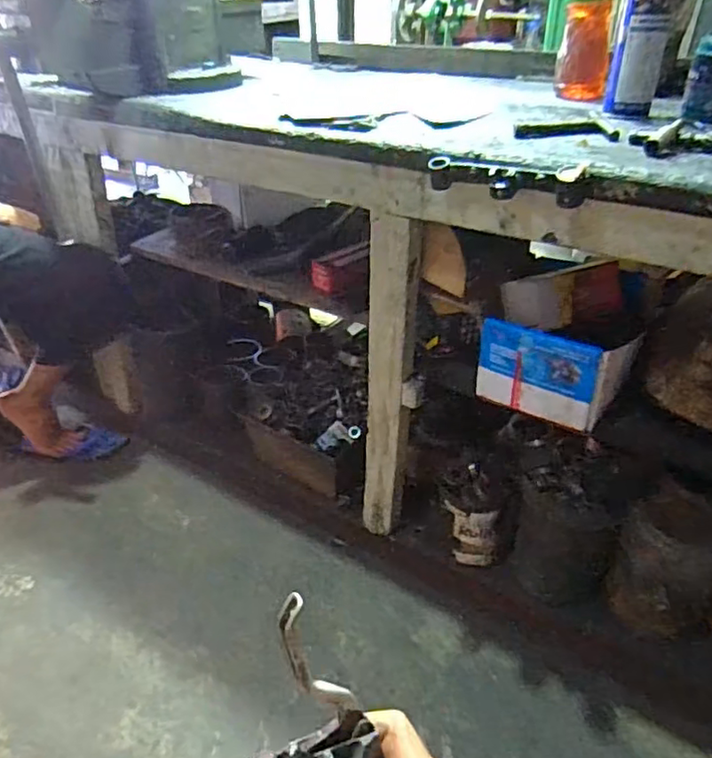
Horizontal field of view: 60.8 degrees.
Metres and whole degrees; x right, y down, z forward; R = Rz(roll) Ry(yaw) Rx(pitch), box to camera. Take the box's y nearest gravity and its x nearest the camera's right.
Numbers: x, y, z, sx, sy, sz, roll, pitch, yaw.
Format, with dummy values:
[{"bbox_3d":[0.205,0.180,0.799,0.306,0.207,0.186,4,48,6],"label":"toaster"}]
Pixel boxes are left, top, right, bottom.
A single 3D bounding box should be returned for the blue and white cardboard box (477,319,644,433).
[{"bbox_3d":[0.298,-0.019,0.927,0.210,0.137,0.100,18,38,25],"label":"blue and white cardboard box"}]

